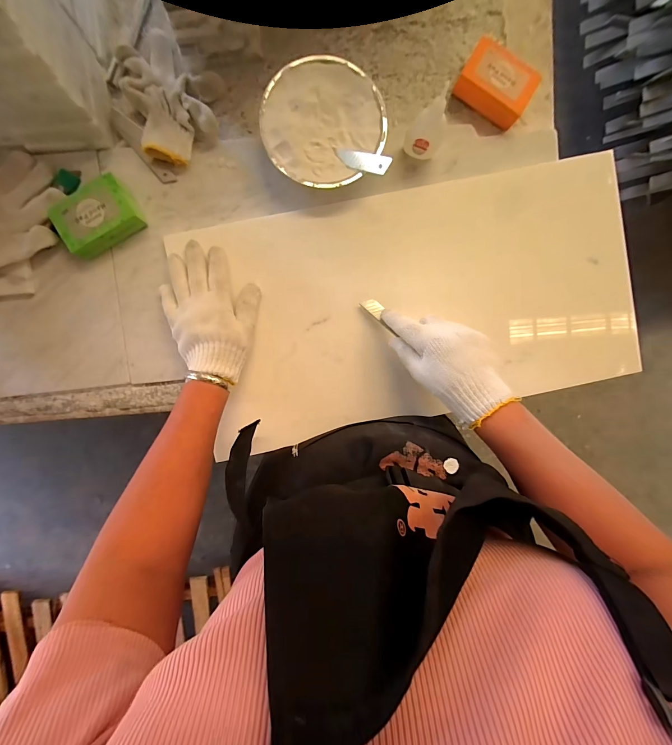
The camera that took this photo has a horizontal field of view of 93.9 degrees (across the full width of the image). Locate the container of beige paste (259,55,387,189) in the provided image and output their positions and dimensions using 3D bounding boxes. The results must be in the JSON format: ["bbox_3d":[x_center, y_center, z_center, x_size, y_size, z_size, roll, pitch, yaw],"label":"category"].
[{"bbox_3d":[-0.017,-0.305,0.399,0.143,0.049,0.145,0,94,-5],"label":"container of beige paste"}]

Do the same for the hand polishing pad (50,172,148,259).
[{"bbox_3d":[-0.296,-0.195,0.394,0.092,0.032,0.063,-32,95,-2],"label":"hand polishing pad"}]

